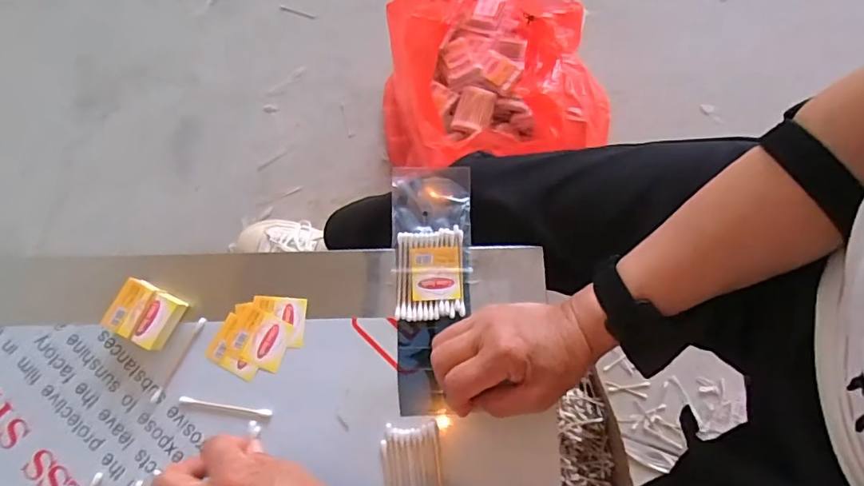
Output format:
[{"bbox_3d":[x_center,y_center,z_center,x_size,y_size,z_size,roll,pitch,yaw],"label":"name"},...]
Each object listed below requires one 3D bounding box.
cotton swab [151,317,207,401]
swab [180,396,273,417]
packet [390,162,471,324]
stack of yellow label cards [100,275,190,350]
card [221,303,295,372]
[{"bbox_3d":[-0.200,0.091,0.394,0.006,0.004,0.070,27,77,5],"label":"cotton swab"},{"bbox_3d":[-0.161,0.127,0.388,0.072,0.004,0.005,9,76,0],"label":"swab"},{"bbox_3d":[0.000,-0.002,0.420,0.066,0.011,0.129,0,76,-2],"label":"packet"},{"bbox_3d":[-0.223,0.056,0.392,0.048,0.025,0.042,26,77,4],"label":"stack of yellow label cards"},{"bbox_3d":[-0.139,0.076,0.401,0.046,0.004,0.043,19,76,3],"label":"card"}]

